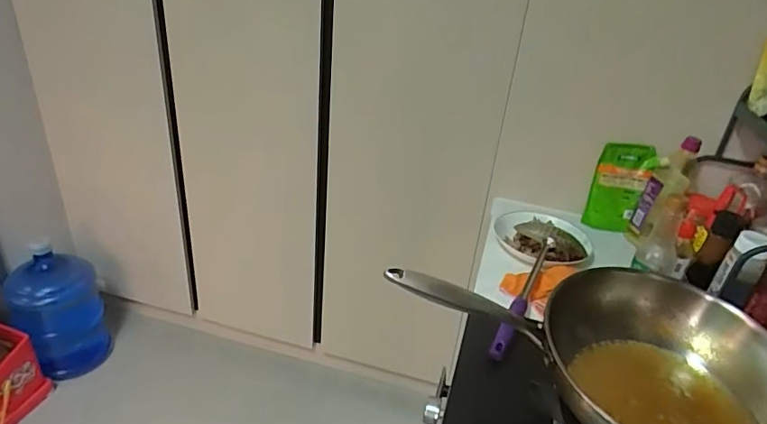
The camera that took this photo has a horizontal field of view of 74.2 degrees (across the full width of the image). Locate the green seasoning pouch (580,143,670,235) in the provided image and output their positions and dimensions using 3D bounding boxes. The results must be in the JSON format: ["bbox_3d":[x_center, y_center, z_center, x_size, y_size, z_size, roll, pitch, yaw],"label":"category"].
[{"bbox_3d":[0.539,-0.045,1.149,0.128,0.223,0.047,18,31,22],"label":"green seasoning pouch"}]

